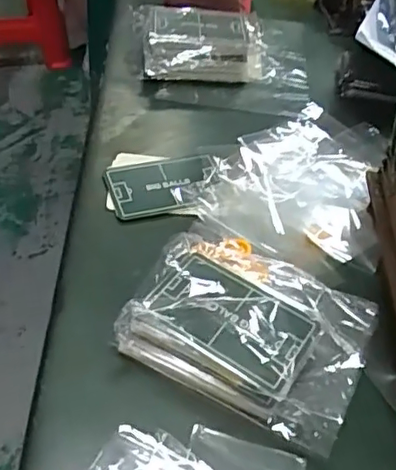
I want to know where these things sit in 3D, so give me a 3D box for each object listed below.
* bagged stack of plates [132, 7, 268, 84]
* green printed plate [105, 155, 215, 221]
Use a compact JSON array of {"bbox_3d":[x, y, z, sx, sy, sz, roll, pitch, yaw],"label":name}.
[{"bbox_3d":[0.004,-0.172,0.530,0.111,0.041,0.077,-5,46,-9],"label":"bagged stack of plates"},{"bbox_3d":[-0.024,-0.036,0.417,0.077,0.004,0.053,-13,51,-11],"label":"green printed plate"}]

